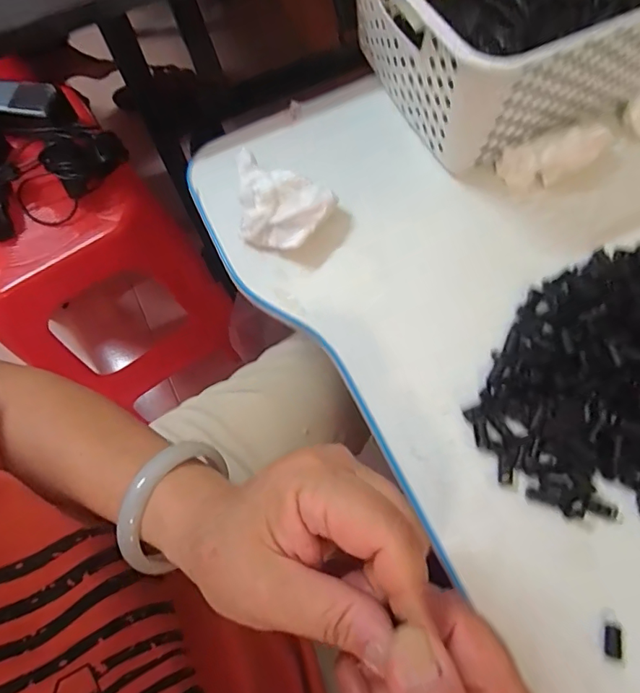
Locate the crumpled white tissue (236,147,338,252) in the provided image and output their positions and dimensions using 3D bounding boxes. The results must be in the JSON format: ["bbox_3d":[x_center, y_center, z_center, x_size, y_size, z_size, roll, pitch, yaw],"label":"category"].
[{"bbox_3d":[-0.038,-0.110,0.370,0.084,0.032,0.061,27,74,12],"label":"crumpled white tissue"}]

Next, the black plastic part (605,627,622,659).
[{"bbox_3d":[0.166,0.167,0.271,0.008,0.005,0.016,13,72,7],"label":"black plastic part"}]

